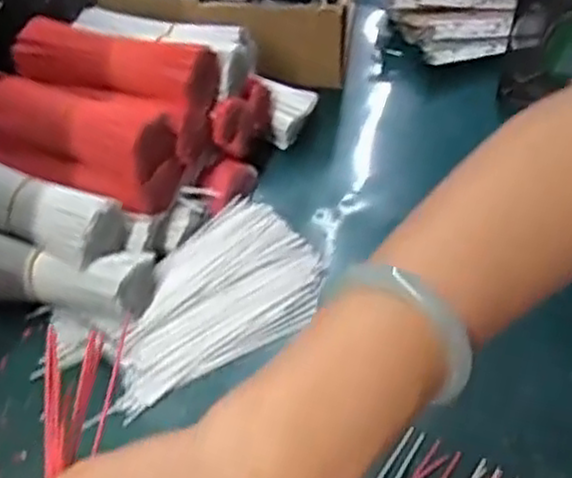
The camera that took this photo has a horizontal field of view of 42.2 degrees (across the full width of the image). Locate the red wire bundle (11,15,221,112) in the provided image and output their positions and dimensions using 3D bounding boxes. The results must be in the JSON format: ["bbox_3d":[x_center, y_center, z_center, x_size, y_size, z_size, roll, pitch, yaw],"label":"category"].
[{"bbox_3d":[-0.123,-0.132,0.522,0.155,0.034,0.049,17,46,13],"label":"red wire bundle"}]

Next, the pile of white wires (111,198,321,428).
[{"bbox_3d":[-0.048,0.041,0.472,0.089,0.027,0.162,32,50,25],"label":"pile of white wires"}]

